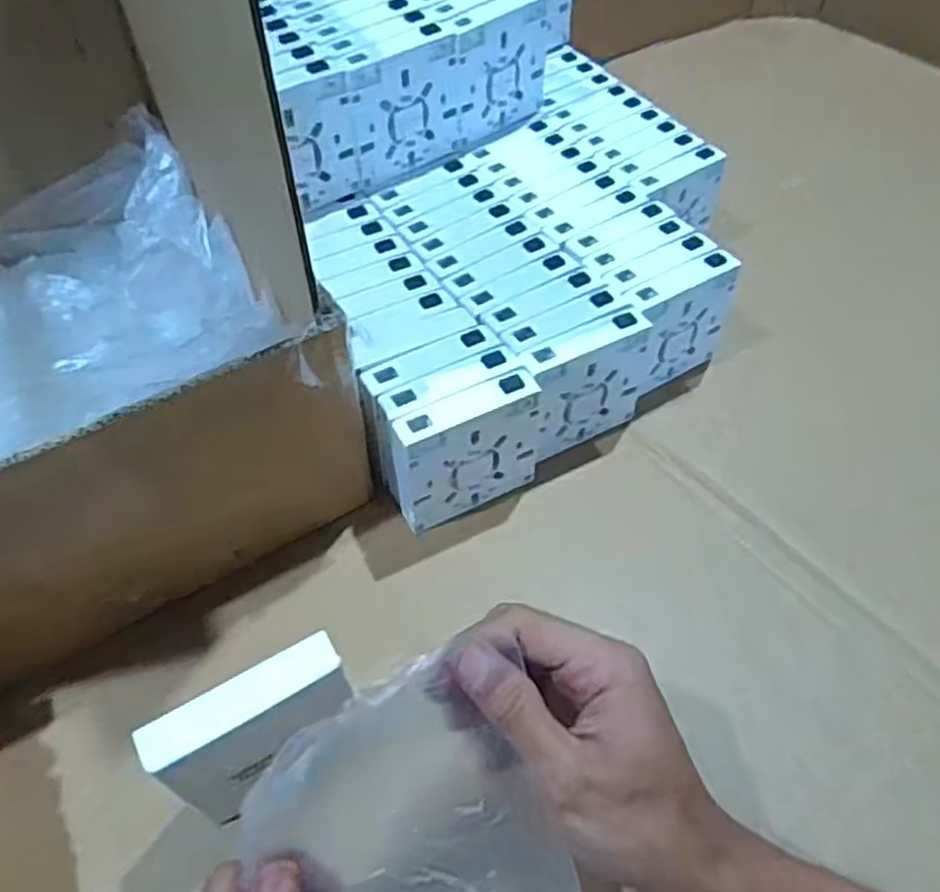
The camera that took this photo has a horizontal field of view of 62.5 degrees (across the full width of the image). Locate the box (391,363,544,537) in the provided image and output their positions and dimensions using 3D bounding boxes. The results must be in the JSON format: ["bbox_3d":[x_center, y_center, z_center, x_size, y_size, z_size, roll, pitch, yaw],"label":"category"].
[{"bbox_3d":[-0.002,0.006,0.459,0.090,0.086,0.024,-23,55,-17],"label":"box"}]

